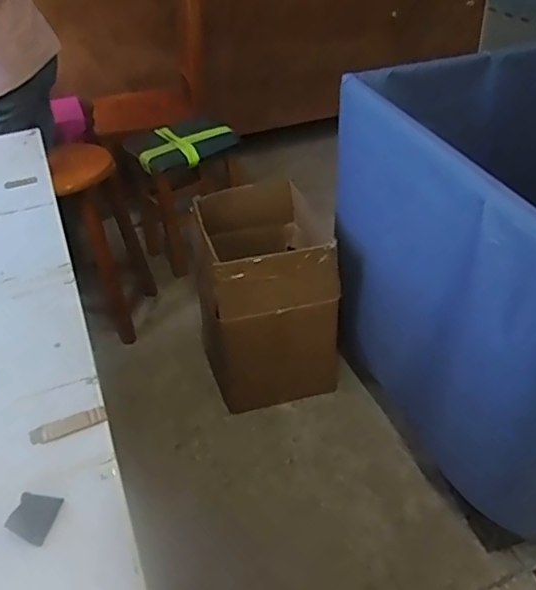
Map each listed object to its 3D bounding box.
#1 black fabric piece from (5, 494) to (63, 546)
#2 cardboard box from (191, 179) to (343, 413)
[{"bbox_3d":[-0.208,0.195,0.514,0.032,0.019,0.042,5,39,12],"label":"black fabric piece"},{"bbox_3d":[-0.006,-0.002,1.597,0.357,0.509,0.432,-6,38,-2],"label":"cardboard box"}]

